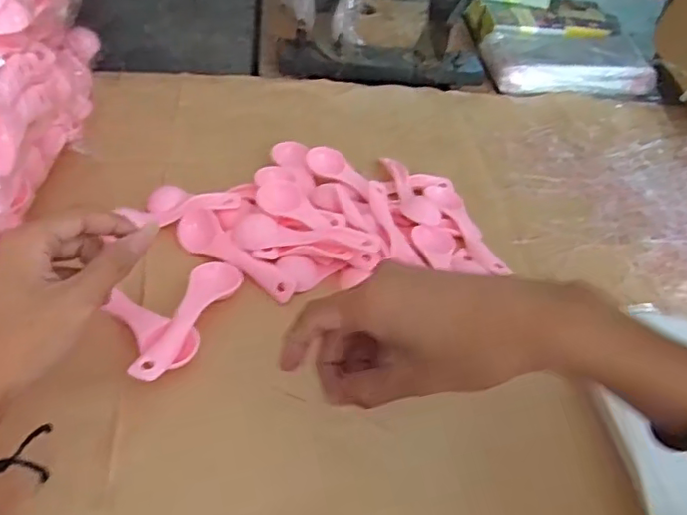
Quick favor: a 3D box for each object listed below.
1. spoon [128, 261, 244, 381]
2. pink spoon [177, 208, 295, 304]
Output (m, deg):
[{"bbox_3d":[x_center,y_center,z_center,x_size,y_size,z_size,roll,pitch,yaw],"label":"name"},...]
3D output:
[{"bbox_3d":[-0.108,0.041,0.400,0.032,0.012,0.106,23,47,15],"label":"spoon"},{"bbox_3d":[-0.084,-0.004,0.442,0.113,0.013,0.030,36,52,25],"label":"pink spoon"}]

